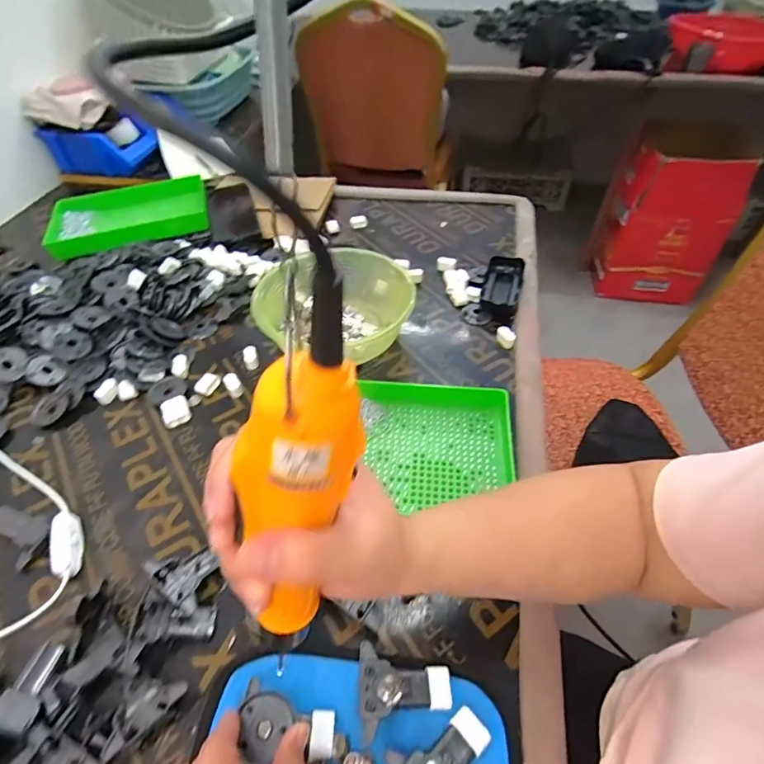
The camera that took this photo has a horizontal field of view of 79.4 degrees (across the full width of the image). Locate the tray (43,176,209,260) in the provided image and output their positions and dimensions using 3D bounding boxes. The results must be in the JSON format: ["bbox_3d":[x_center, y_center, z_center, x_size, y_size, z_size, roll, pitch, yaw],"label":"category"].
[{"bbox_3d":[-0.427,-0.282,0.783,0.255,0.039,0.173,-14,49,-10],"label":"tray"}]

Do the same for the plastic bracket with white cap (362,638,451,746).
[{"bbox_3d":[0.017,0.215,0.326,0.063,0.022,0.054,-4,48,-1],"label":"plastic bracket with white cap"}]

